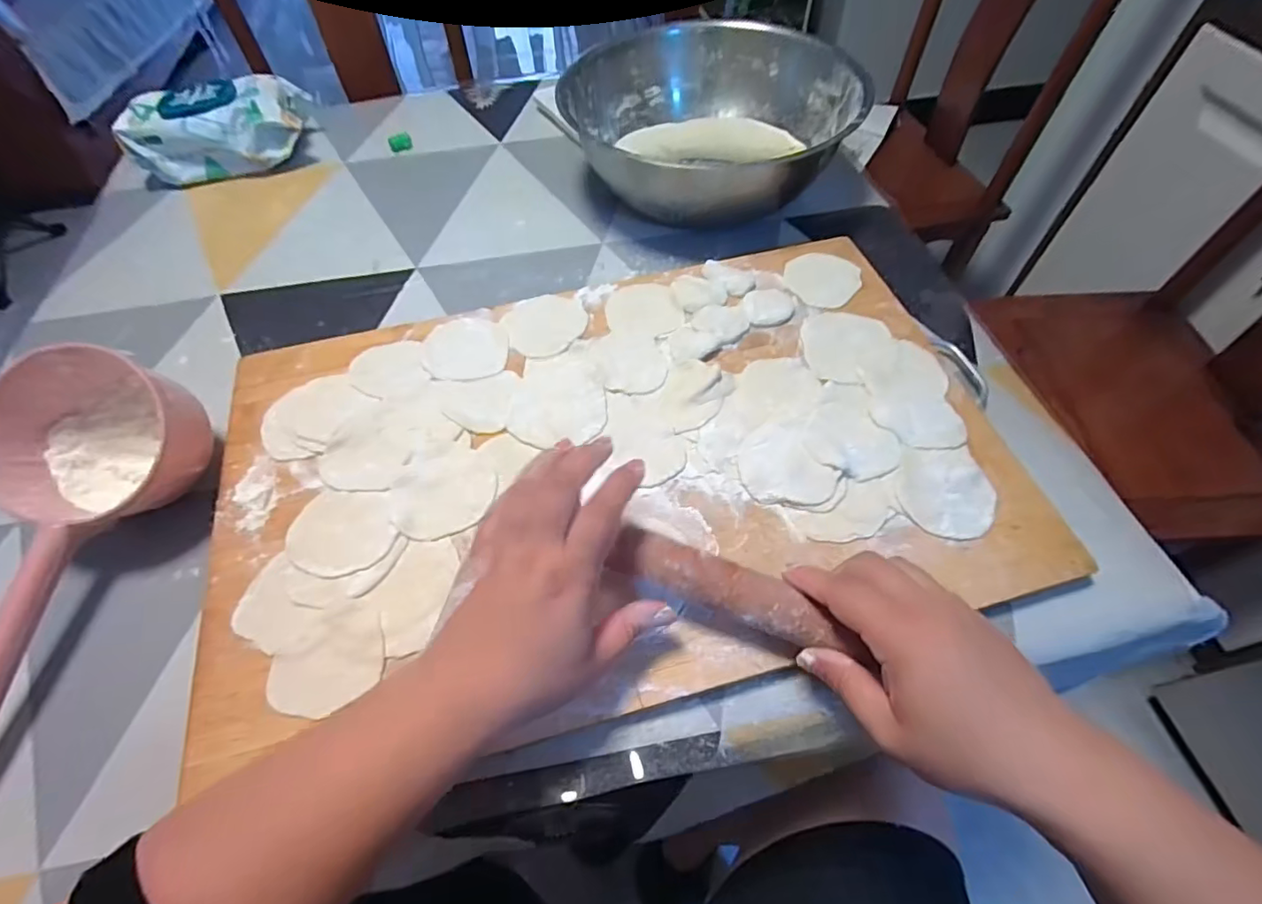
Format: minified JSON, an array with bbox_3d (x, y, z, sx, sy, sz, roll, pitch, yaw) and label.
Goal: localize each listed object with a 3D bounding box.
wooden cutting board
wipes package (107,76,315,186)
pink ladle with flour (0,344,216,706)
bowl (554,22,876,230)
[{"bbox_3d":[-0.013,-0.001,0.409,0.545,0.017,0.341,-12,57,-7],"label":"wooden cutting board"},{"bbox_3d":[-0.471,-0.373,0.646,0.175,0.067,0.107,-15,58,-8],"label":"wipes package"},{"bbox_3d":[-0.349,0.104,0.339,0.110,0.079,0.343,-3,69,-1],"label":"pink ladle with flour"},{"bbox_3d":[0.086,-0.350,0.592,0.249,0.103,0.248,-1,57,1],"label":"bowl"}]

